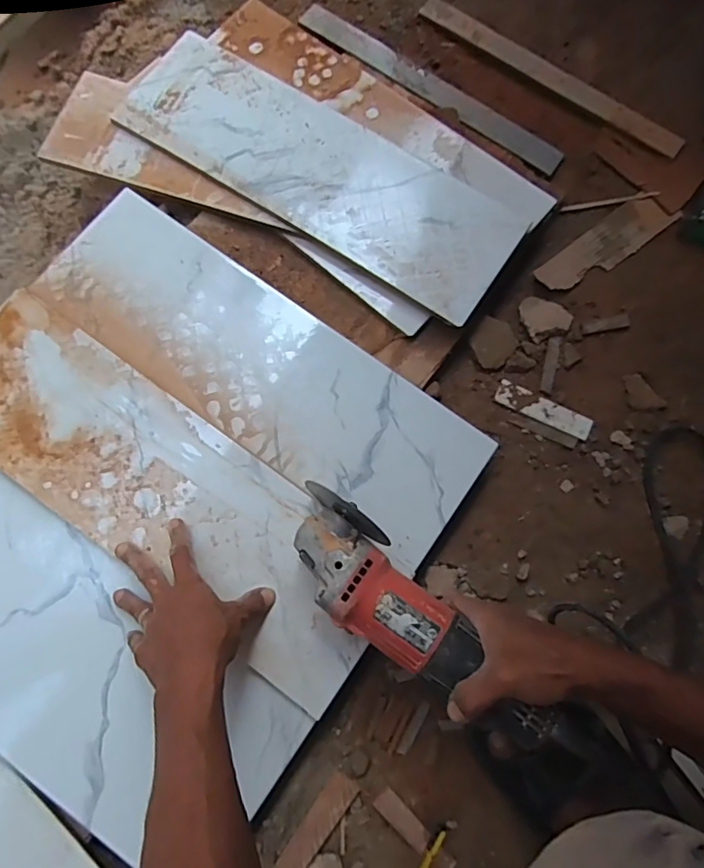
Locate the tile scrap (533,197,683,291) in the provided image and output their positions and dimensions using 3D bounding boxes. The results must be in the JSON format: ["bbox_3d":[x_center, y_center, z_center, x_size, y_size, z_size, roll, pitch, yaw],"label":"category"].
[{"bbox_3d":[0.315,-0.234,0.644,0.195,0.005,0.057,-37,80,-8],"label":"tile scrap"}]

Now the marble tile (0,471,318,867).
[{"bbox_3d":[-0.287,0.188,0.479,0.488,0.010,0.185,35,81,6],"label":"marble tile"}]

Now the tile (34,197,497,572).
[{"bbox_3d":[-0.095,-0.071,0.544,0.489,0.007,0.155,35,78,6],"label":"tile"}]

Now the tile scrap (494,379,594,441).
[{"bbox_3d":[0.215,-0.027,0.584,0.107,0.008,0.026,27,78,6],"label":"tile scrap"}]

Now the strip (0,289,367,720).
[{"bbox_3d":[-0.187,0.053,0.506,0.486,0.010,0.154,38,76,6],"label":"strip"}]

